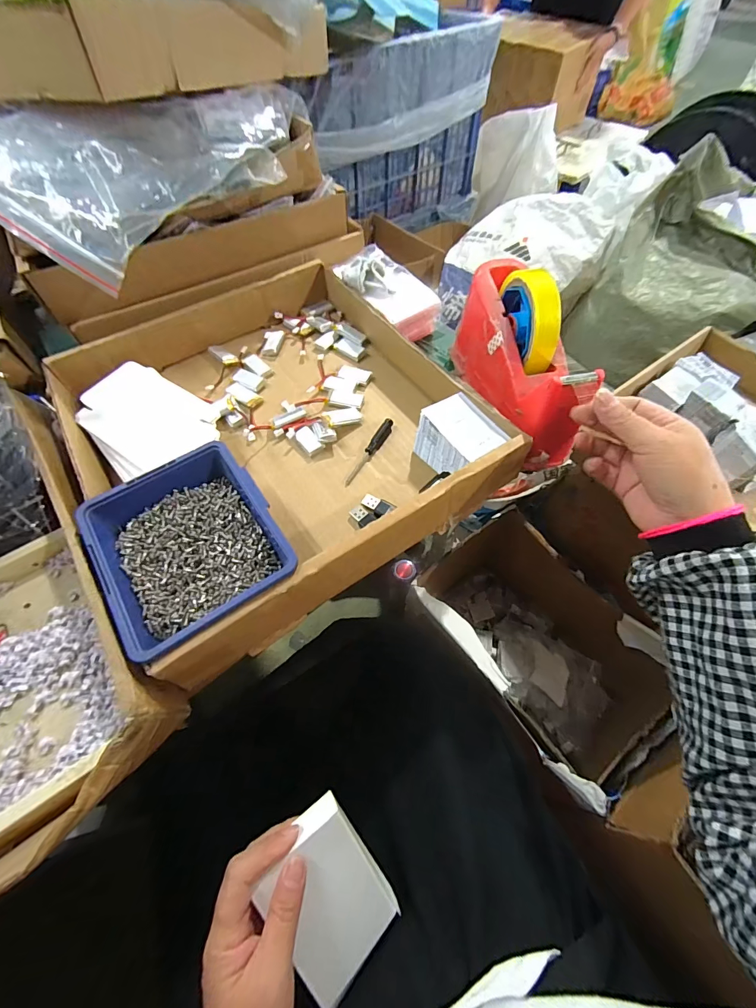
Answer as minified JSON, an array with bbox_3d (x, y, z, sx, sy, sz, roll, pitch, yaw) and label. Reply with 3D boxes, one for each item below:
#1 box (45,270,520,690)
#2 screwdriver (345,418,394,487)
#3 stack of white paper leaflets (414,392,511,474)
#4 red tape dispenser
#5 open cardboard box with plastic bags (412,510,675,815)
[{"bbox_3d":[-0.105,-0.086,0.397,0.335,0.057,0.369,-31,63,-17],"label":"box"},{"bbox_3d":[-0.008,-0.055,0.401,0.010,0.013,0.087,26,63,15],"label":"screwdriver"},{"bbox_3d":[0.077,-0.061,0.378,0.058,0.044,0.072,-32,64,-17],"label":"stack of white paper leaflets"},{"bbox_3d":[0.131,-0.143,0.373,0.060,0.110,0.194,-11,59,-6],"label":"red tape dispenser"},{"bbox_3d":[0.305,0.273,0.800,0.321,0.293,0.481,-30,63,-16],"label":"open cardboard box with plastic bags"}]

